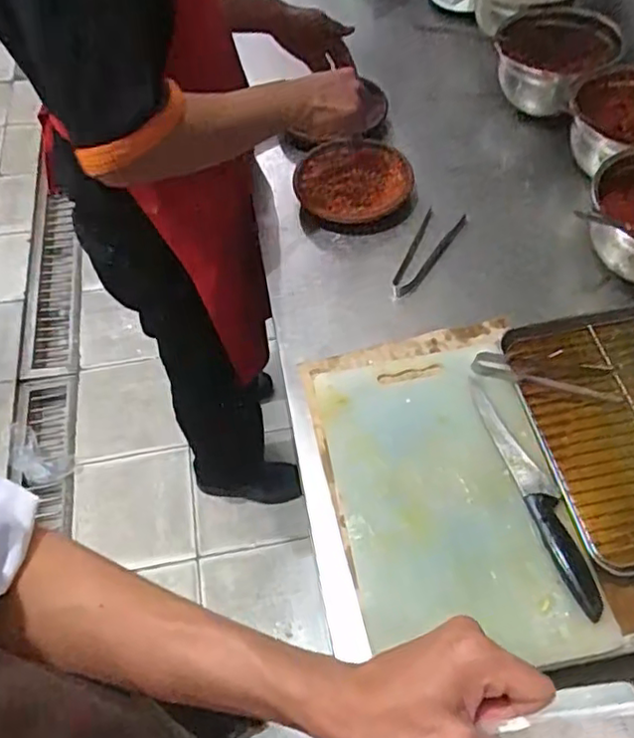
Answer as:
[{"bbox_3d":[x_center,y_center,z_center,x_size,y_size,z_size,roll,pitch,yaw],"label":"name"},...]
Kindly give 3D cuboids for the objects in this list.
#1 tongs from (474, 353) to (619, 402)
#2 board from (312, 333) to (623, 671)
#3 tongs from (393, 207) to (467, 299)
[{"bbox_3d":[0.264,0.000,0.736,0.166,0.031,0.043,8,57,6],"label":"tongs"},{"bbox_3d":[0.136,0.128,0.678,0.222,0.025,0.357,-10,56,-5],"label":"board"},{"bbox_3d":[0.150,-0.158,0.867,0.052,0.011,0.170,22,59,15],"label":"tongs"}]

